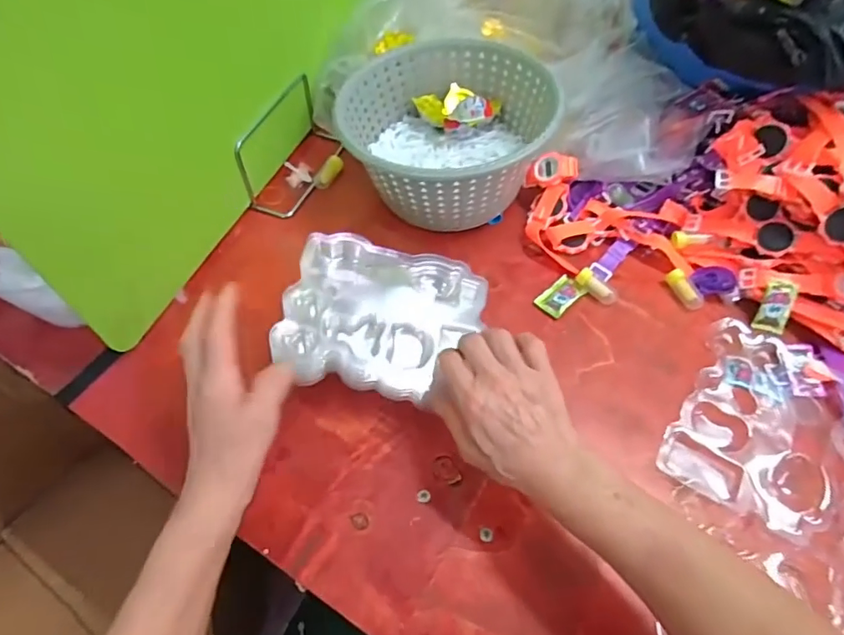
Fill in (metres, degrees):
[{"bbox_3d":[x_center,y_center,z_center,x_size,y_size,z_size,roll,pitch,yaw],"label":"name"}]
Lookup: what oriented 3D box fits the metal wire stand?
[{"bbox_3d":[-0.148,-0.202,0.591,0.061,0.089,0.161,16,59,10],"label":"metal wire stand"}]

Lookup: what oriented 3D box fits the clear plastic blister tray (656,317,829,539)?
[{"bbox_3d":[0.301,0.086,0.457,0.121,0.019,0.185,25,61,15],"label":"clear plastic blister tray"}]

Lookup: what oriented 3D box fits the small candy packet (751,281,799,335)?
[{"bbox_3d":[0.361,-0.011,0.515,0.031,0.051,0.007,14,16,11],"label":"small candy packet"}]

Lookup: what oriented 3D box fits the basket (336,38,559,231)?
[{"bbox_3d":[0.026,-0.195,0.565,0.215,0.130,0.206,0,57,0],"label":"basket"}]

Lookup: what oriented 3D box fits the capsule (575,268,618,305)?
[{"bbox_3d":[0.186,-0.033,0.534,0.048,0.020,0.014,43,66,4],"label":"capsule"}]

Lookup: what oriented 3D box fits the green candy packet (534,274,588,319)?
[{"bbox_3d":[0.146,-0.023,0.533,0.054,0.004,0.030,-37,65,-21],"label":"green candy packet"}]

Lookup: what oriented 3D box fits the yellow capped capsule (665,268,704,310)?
[{"bbox_3d":[0.280,-0.031,0.537,0.020,0.017,0.048,-19,60,-12],"label":"yellow capped capsule"}]

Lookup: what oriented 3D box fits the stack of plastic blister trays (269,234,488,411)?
[{"bbox_3d":[-0.031,-0.003,0.451,0.163,0.049,0.133,8,58,5],"label":"stack of plastic blister trays"}]

